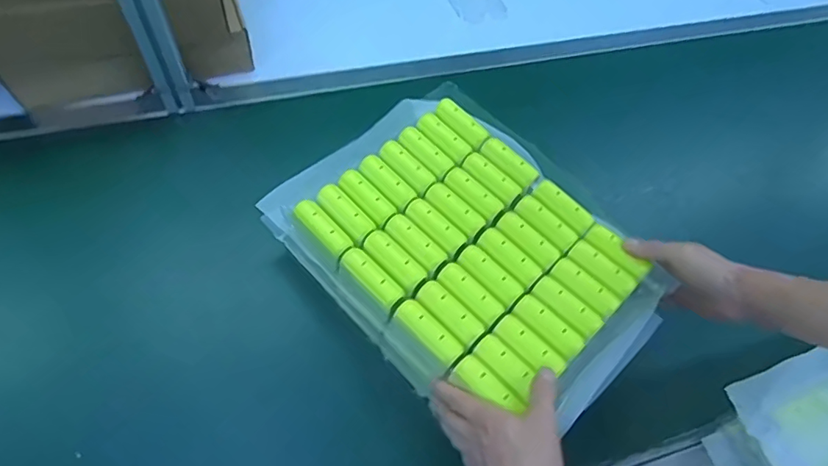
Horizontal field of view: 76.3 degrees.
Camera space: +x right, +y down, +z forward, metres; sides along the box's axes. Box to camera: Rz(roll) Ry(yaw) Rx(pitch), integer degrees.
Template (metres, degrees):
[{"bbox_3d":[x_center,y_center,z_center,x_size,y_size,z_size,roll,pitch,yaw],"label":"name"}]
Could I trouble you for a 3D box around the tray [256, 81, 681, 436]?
[{"bbox_3d":[0.055,0.013,0.597,0.277,0.059,0.387,-40,72,-21],"label":"tray"}]

